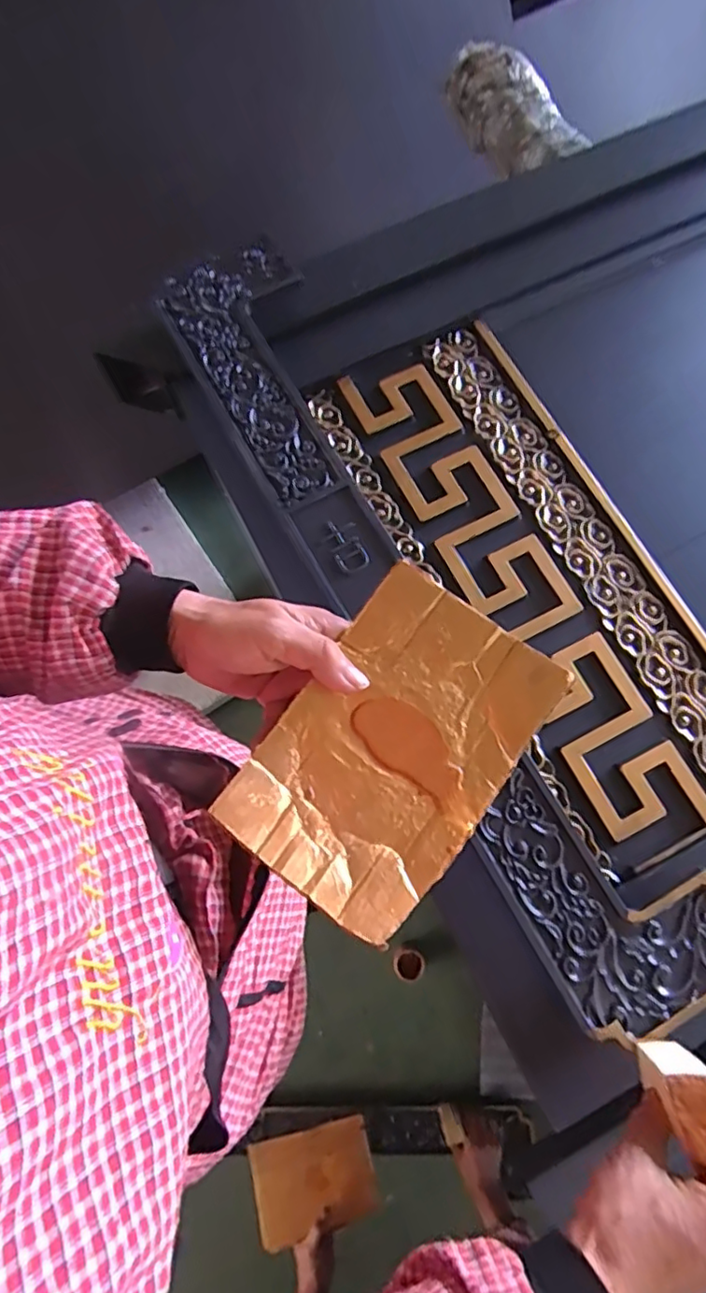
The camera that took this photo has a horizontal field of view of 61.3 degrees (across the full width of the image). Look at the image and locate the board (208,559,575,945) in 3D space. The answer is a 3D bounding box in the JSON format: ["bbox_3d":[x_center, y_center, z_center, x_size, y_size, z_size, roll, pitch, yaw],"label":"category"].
[{"bbox_3d":[0.022,0.051,0.304,0.108,0.018,0.163,35,78,11],"label":"board"}]

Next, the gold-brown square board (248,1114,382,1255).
[{"bbox_3d":[-0.057,0.806,0.898,0.176,0.018,0.134,-8,78,-14],"label":"gold-brown square board"}]

